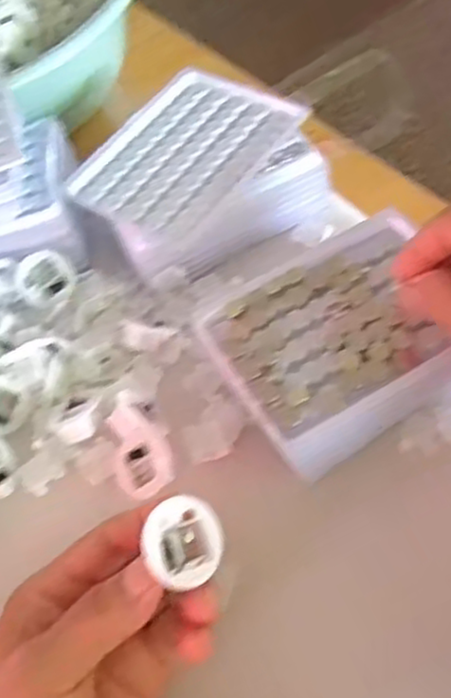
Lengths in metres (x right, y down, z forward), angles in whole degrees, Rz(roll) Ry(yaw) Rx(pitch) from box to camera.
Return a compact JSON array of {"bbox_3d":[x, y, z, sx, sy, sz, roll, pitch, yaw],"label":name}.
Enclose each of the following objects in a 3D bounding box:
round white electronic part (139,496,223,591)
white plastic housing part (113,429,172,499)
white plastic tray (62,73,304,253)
[{"bbox_3d":[-0.017,0.074,0.270,0.031,0.008,0.032,13,65,-29],"label":"round white electronic part"},{"bbox_3d":[-0.042,0.059,0.358,0.028,0.008,0.031,-24,73,8],"label":"white plastic housing part"},{"bbox_3d":[-0.024,-0.119,0.427,0.092,0.013,0.127,29,66,24],"label":"white plastic tray"}]

